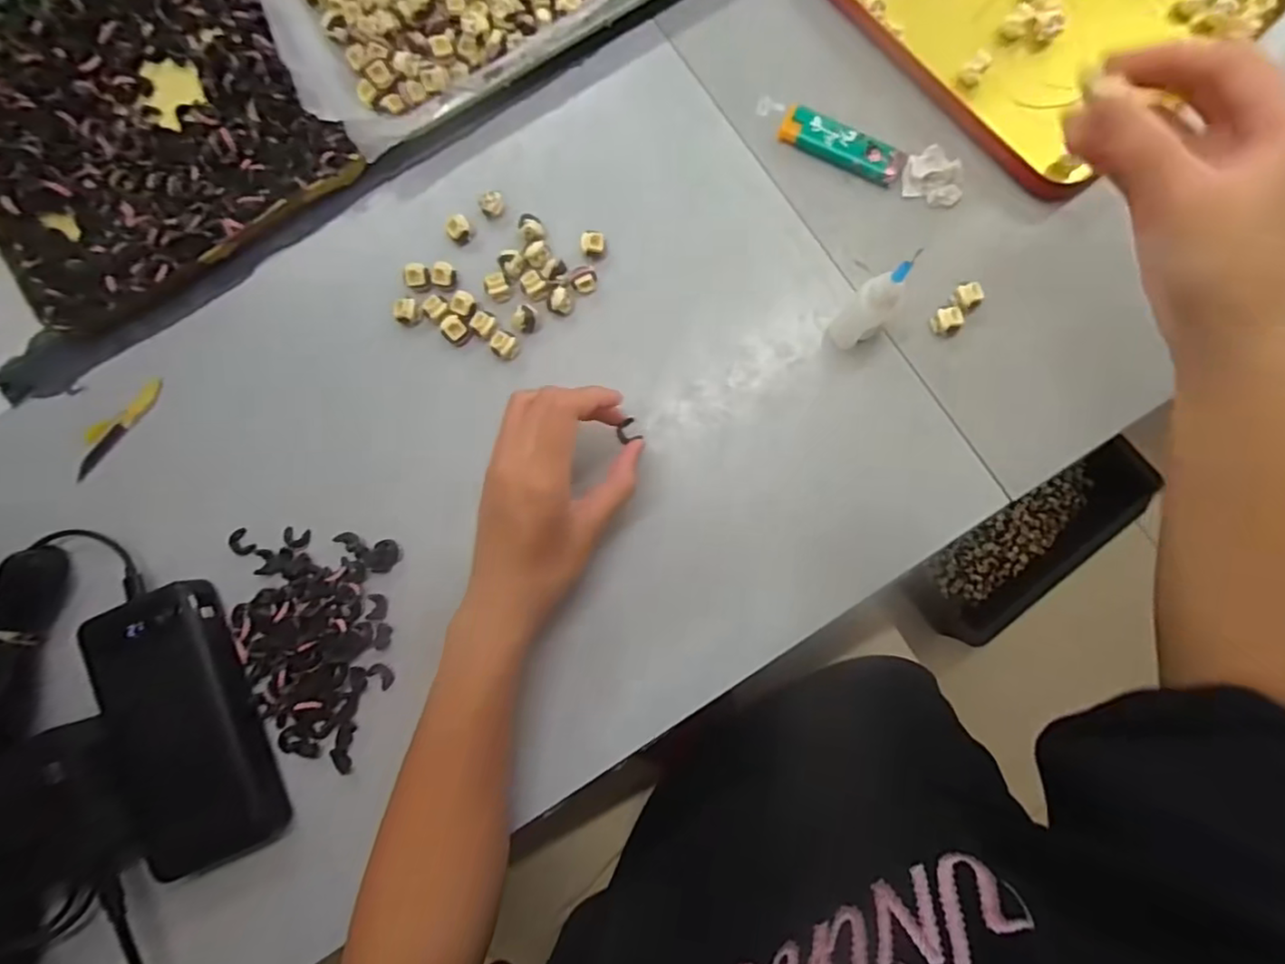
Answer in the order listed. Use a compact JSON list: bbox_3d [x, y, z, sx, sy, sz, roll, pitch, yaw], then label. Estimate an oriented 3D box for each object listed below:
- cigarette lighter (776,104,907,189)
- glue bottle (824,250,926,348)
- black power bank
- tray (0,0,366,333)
[{"bbox_3d":[0.127,-0.214,0.392,0.081,0.010,0.026,29,88,5],"label":"cigarette lighter"},{"bbox_3d":[0.127,-0.097,0.344,0.022,0.081,0.027,42,89,6],"label":"glue bottle"},{"bbox_3d":[-0.272,0.144,0.363,0.082,0.019,0.156,-20,84,2],"label":"black power bank"},{"bbox_3d":[-0.339,-0.245,0.398,0.226,0.027,0.230,-31,84,1],"label":"tray"}]

